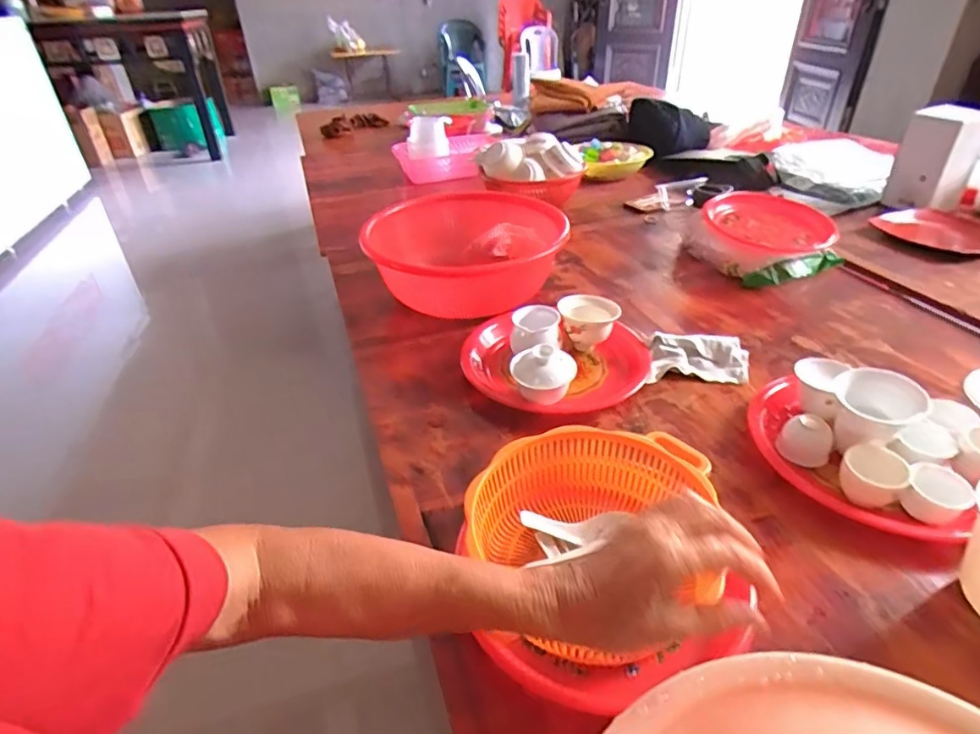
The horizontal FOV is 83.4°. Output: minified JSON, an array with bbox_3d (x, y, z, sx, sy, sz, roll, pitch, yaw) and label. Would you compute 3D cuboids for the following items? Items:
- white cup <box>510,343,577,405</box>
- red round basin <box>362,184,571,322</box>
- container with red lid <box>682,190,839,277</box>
[{"bbox_3d":[0.068,0.010,0.706,0.082,0.069,0.063,1,35,5],"label":"white cup"},{"bbox_3d":[-0.039,-0.199,0.990,0.323,0.128,0.355,-1,35,1],"label":"red round basin"},{"bbox_3d":[0.509,-0.249,1.048,0.230,0.095,0.216,-7,35,-7],"label":"container with red lid"}]

